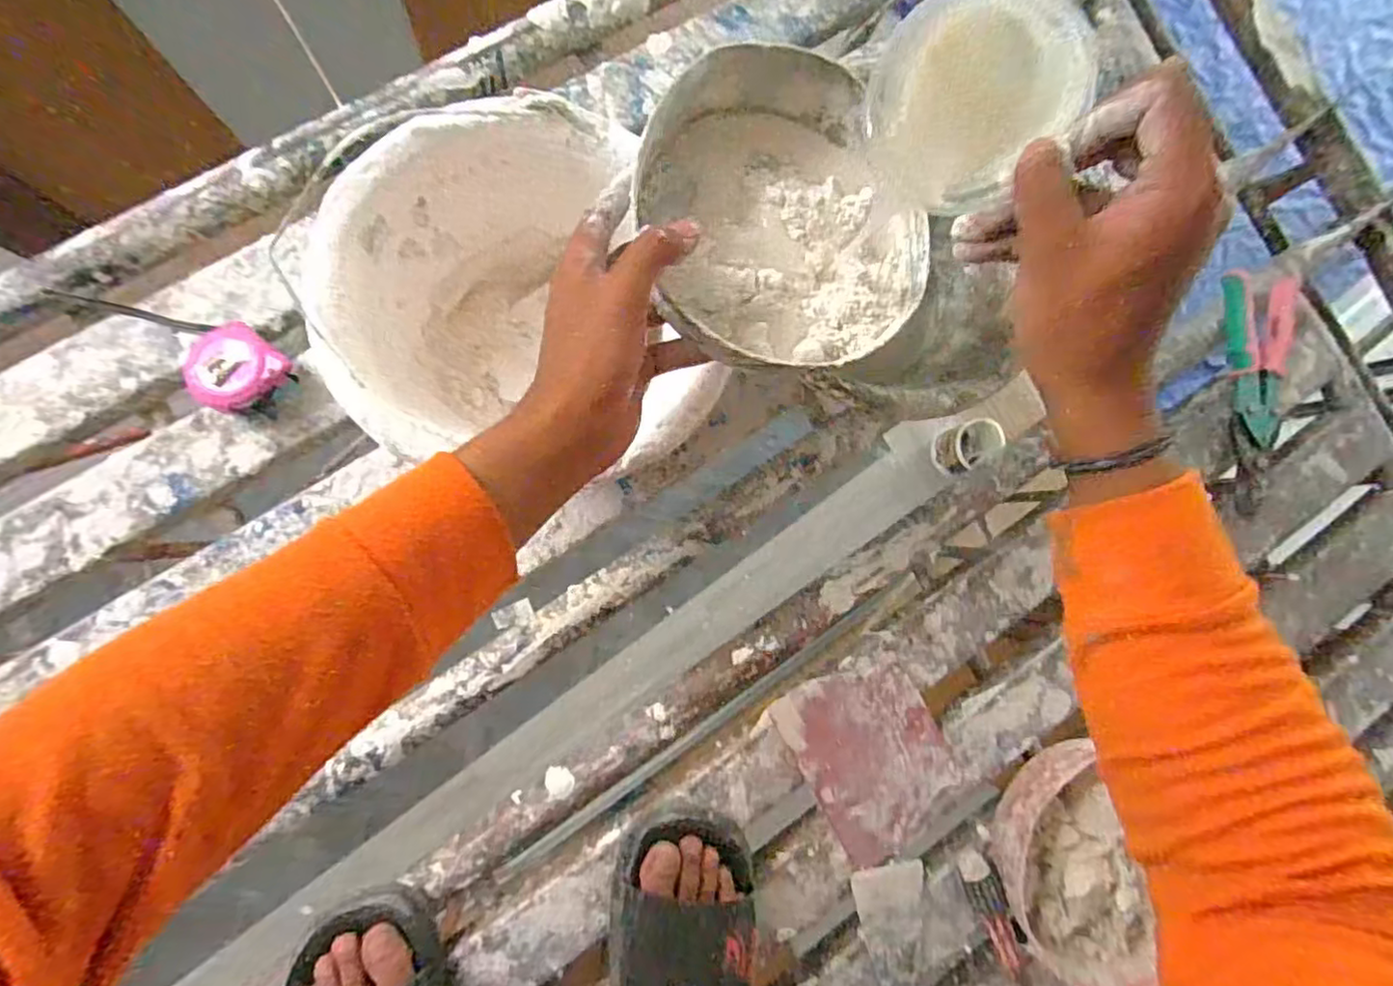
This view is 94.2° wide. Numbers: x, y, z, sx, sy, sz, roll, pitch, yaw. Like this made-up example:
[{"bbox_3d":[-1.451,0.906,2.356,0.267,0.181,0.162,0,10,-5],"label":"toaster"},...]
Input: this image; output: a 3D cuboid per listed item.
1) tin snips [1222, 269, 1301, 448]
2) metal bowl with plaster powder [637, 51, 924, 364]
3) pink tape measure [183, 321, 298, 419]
[{"bbox_3d":[0.575,-0.135,0.656,0.090,0.021,0.171,1,86,-9],"label":"tin snips"},{"bbox_3d":[0.051,-0.158,0.366,0.162,0.051,0.169,-2,87,-9],"label":"metal bowl with plaster powder"},{"bbox_3d":[-0.360,-0.095,0.508,0.069,0.036,0.063,1,86,-9],"label":"pink tape measure"}]

